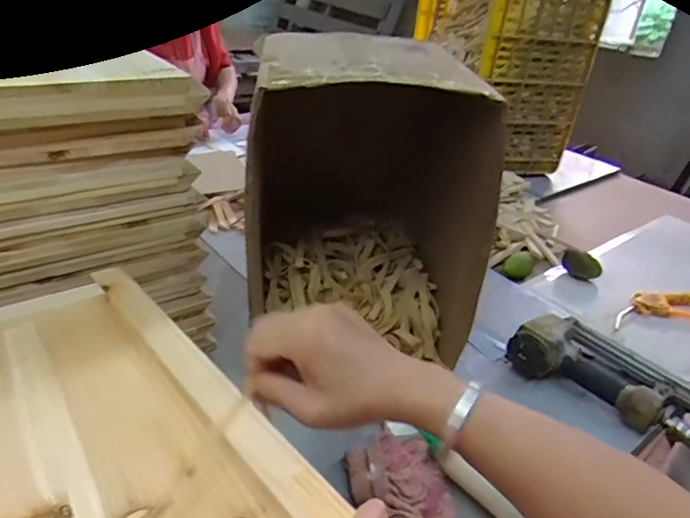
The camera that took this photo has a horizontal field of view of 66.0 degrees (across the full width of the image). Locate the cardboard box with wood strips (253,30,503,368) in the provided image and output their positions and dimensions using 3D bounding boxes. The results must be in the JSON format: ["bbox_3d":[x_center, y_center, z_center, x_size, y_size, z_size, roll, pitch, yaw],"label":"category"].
[{"bbox_3d":[0.028,-0.079,0.685,0.274,0.343,0.225,3,31,-6],"label":"cardboard box with wood strips"}]

